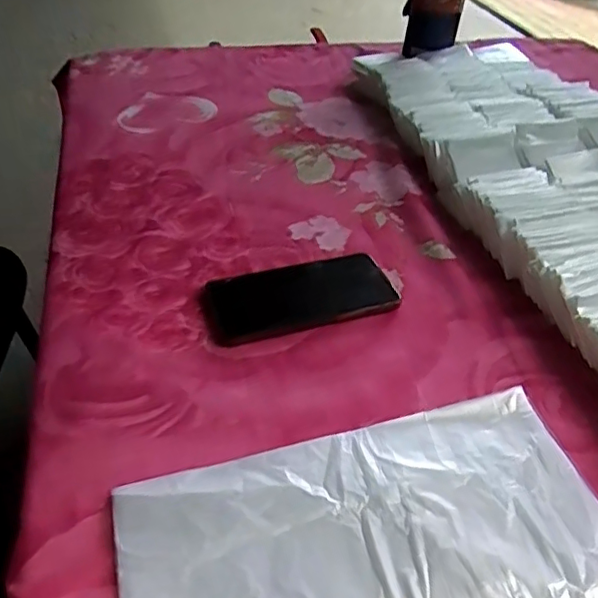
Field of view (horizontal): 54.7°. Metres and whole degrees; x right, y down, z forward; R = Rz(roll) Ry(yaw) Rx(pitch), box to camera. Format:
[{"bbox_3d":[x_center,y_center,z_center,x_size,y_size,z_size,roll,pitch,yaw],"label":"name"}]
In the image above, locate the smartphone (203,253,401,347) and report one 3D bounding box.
[{"bbox_3d":[0.001,-0.002,0.528,0.169,0.017,0.080,-11,44,-16],"label":"smartphone"}]

